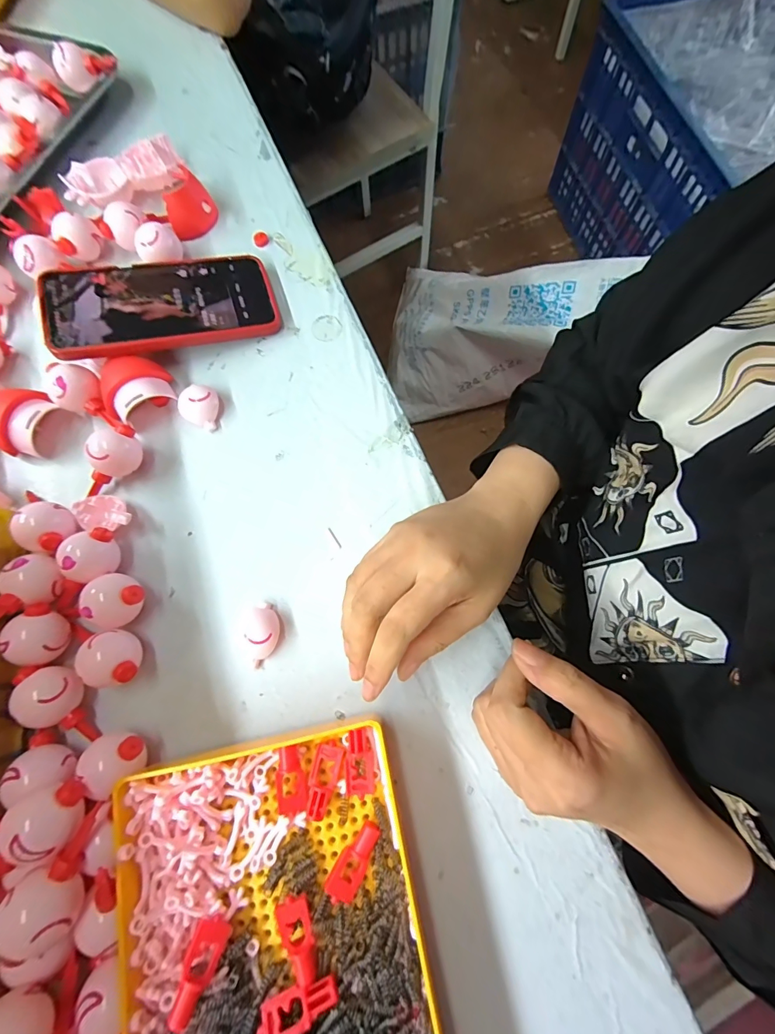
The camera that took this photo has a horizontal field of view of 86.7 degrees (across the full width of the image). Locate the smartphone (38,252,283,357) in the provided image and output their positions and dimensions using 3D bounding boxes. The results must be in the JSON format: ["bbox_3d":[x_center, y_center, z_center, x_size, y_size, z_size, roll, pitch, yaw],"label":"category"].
[{"bbox_3d":[-0.174,-0.168,0.323,0.163,0.010,0.076,-16,74,-17],"label":"smartphone"}]

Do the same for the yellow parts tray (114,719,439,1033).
[{"bbox_3d":[-0.049,0.247,0.211,0.152,0.039,0.247,-13,74,-2],"label":"yellow parts tray"}]

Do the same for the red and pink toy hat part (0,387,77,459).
[{"bbox_3d":[-0.277,-0.073,0.311,0.054,0.028,0.049,24,77,8],"label":"red and pink toy hat part"}]

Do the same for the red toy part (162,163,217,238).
[{"bbox_3d":[-0.170,-0.272,0.359,0.029,0.033,0.047,5,75,3],"label":"red toy part"}]

